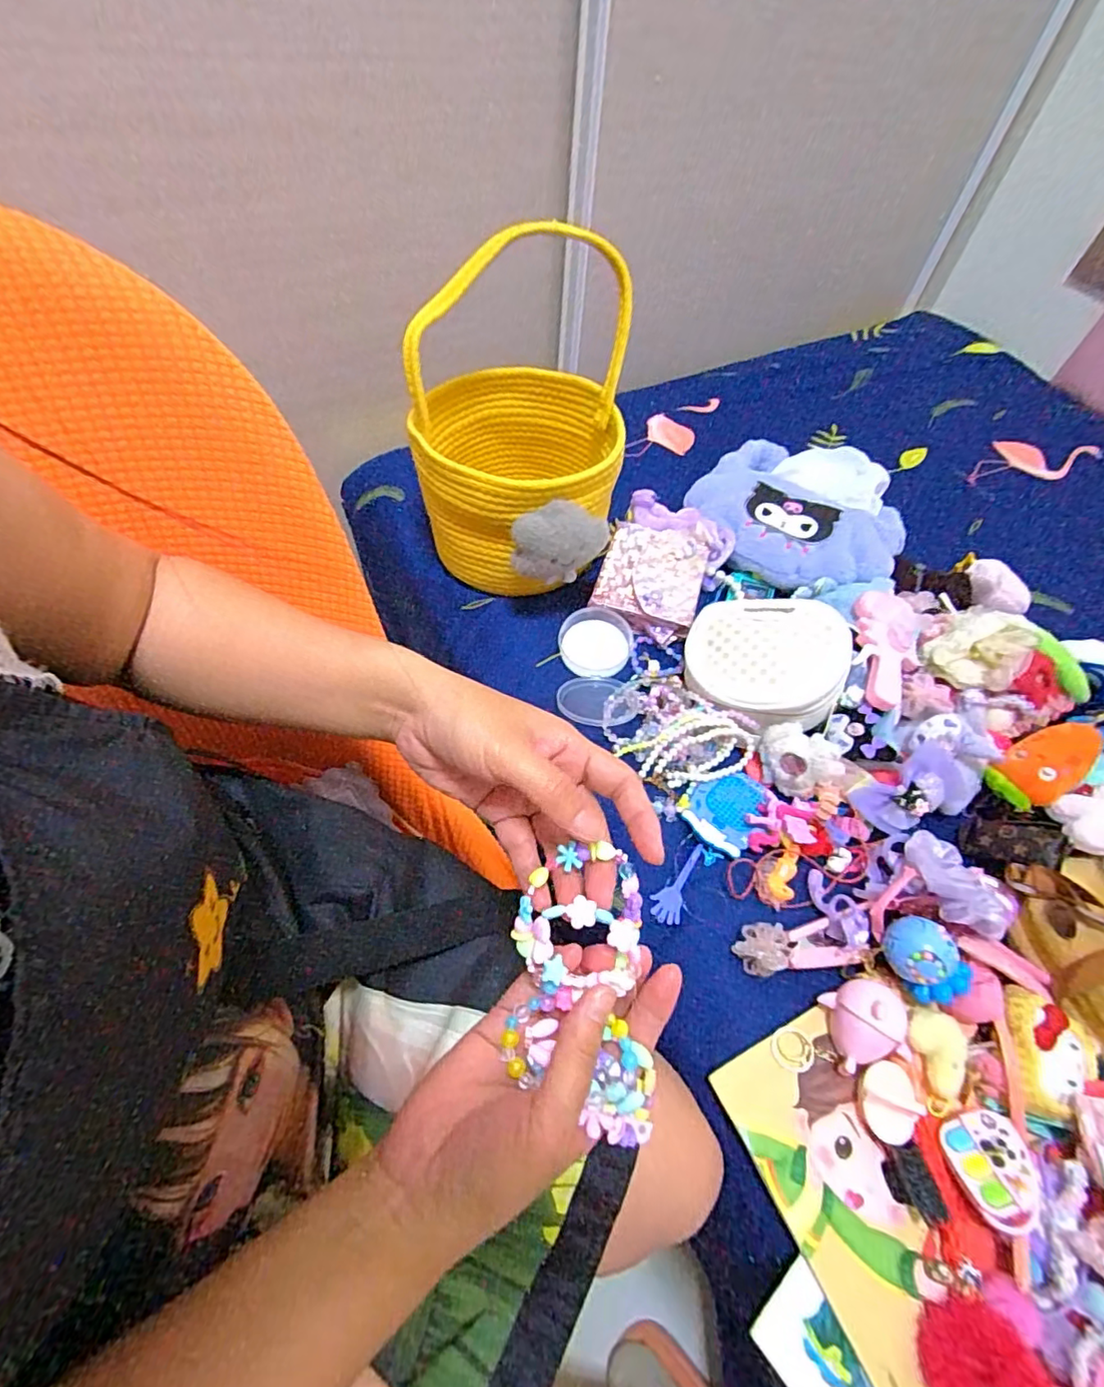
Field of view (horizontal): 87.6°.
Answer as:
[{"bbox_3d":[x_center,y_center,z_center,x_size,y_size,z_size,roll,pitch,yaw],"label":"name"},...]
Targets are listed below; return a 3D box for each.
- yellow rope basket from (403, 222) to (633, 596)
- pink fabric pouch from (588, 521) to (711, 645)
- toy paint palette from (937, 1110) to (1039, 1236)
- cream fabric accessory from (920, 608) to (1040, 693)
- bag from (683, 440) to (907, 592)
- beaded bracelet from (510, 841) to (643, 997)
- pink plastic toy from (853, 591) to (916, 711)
[{"bbox_3d":[-0.039,-0.276,0.625,0.219,0.266,0.267,7,57,1],"label":"yellow rope basket"},{"bbox_3d":[0.116,-0.134,0.681,0.116,0.049,0.129,17,57,8],"label":"pink fabric pouch"},{"bbox_3d":[0.303,0.326,0.394,0.048,0.013,0.061,-25,40,16],"label":"toy paint palette"},{"bbox_3d":[0.417,-0.042,0.563,0.076,0.050,0.078,2,57,-3],"label":"cream fabric accessory"},{"bbox_3d":[0.313,-0.230,0.731,0.248,0.069,0.228,32,61,16],"label":"bag"},{"bbox_3d":[0.013,0.106,0.275,0.058,0.028,0.060,12,57,4],"label":"beaded bracelet"},{"bbox_3d":[0.336,-0.043,0.580,0.053,0.034,0.135,13,57,5],"label":"pink plastic toy"}]

